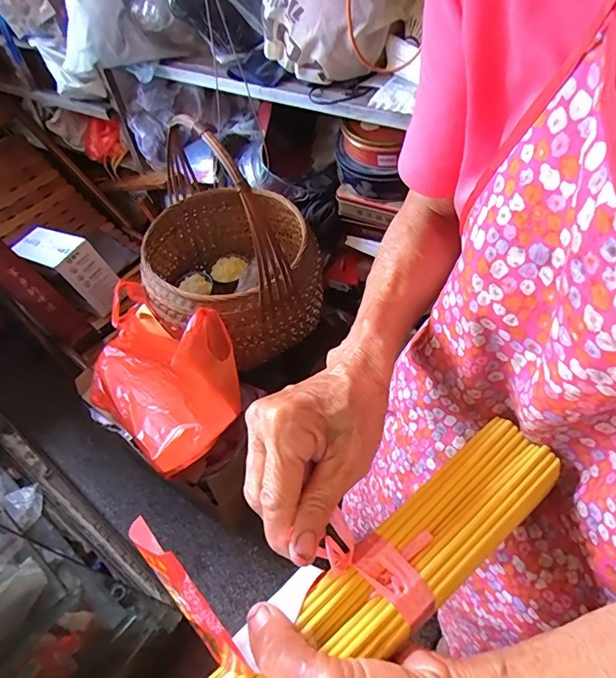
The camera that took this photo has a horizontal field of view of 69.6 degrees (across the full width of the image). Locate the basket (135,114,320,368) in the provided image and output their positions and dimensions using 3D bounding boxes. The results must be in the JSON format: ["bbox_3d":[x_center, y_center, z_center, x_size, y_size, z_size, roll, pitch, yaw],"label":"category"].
[{"bbox_3d":[-0.192,-0.240,1.014,0.388,0.425,0.490,-12,52,-5],"label":"basket"}]

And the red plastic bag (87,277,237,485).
[{"bbox_3d":[-0.322,0.059,0.932,0.363,0.224,0.252,33,61,26],"label":"red plastic bag"}]

